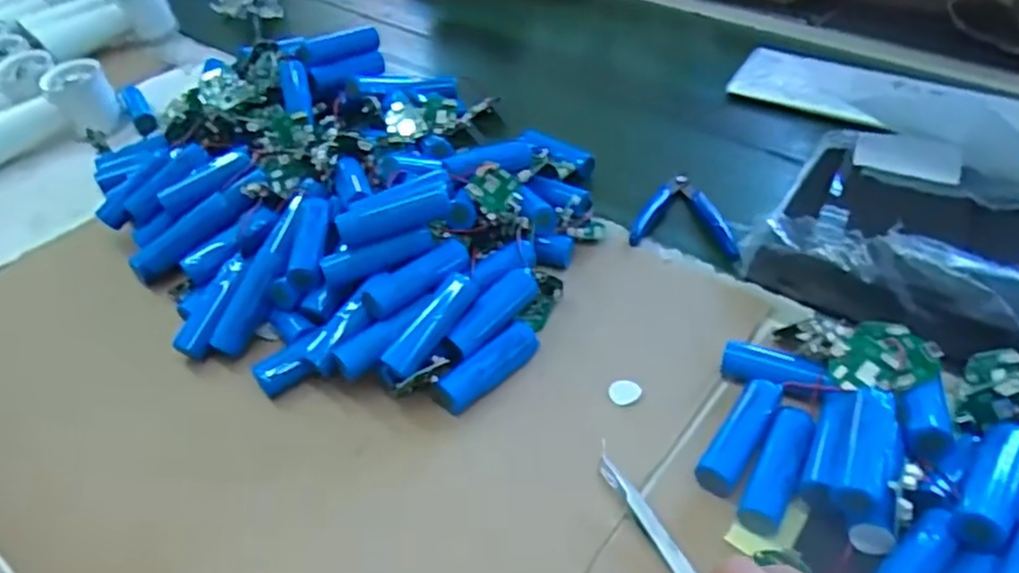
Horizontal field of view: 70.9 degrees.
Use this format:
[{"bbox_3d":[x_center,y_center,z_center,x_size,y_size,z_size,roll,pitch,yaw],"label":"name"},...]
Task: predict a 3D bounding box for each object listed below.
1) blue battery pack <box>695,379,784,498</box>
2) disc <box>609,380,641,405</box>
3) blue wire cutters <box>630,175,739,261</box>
[{"bbox_3d":[0.129,0.083,0.398,0.023,0.021,0.074,25,50,27],"label":"blue battery pack"},{"bbox_3d":[0.070,0.065,0.440,0.017,0.007,0.018,-2,42,2],"label":"disc"},{"bbox_3d":[0.147,-0.056,0.570,0.080,0.026,0.103,14,46,17],"label":"blue wire cutters"}]

